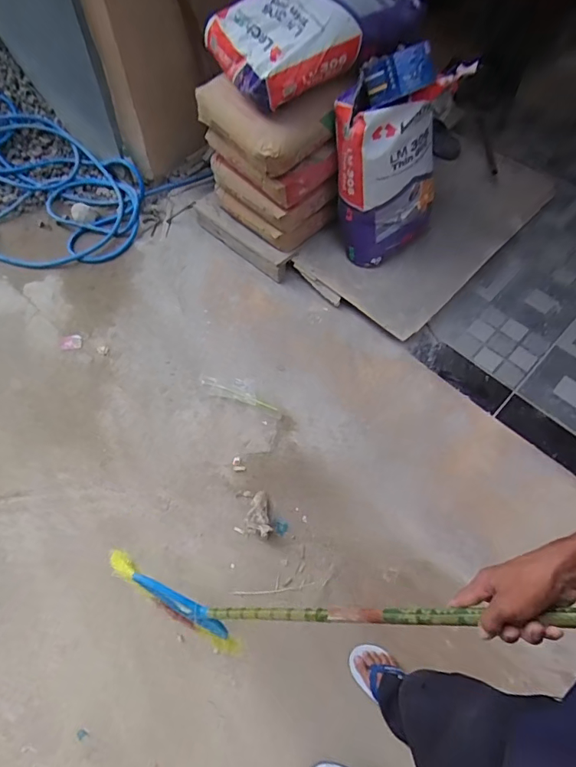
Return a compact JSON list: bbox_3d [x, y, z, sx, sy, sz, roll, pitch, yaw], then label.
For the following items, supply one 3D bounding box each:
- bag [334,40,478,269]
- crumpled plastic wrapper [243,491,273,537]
[{"bbox_3d":[0.322,-0.691,1.482,0.361,0.581,0.303,2,61,2],"label":"bag"},{"bbox_3d":[-0.092,0.382,1.346,0.077,0.045,0.127,-11,62,-7],"label":"crumpled plastic wrapper"}]

